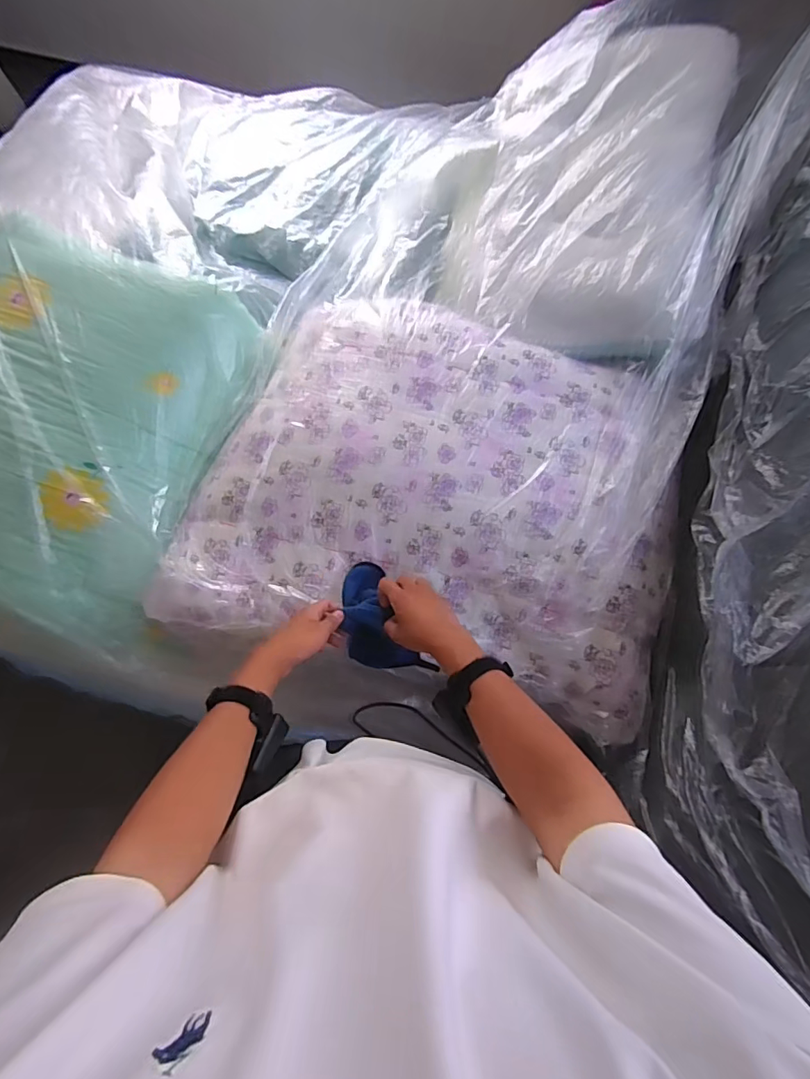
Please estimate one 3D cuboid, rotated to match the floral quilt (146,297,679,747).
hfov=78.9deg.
[{"bbox_3d":[0.052,-0.079,0.796,0.779,0.143,0.591,14,71,4],"label":"floral quilt"}]

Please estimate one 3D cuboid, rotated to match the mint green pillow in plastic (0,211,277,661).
[{"bbox_3d":[-0.567,-0.180,0.837,0.505,0.239,0.598,20,71,6],"label":"mint green pillow in plastic"}]

